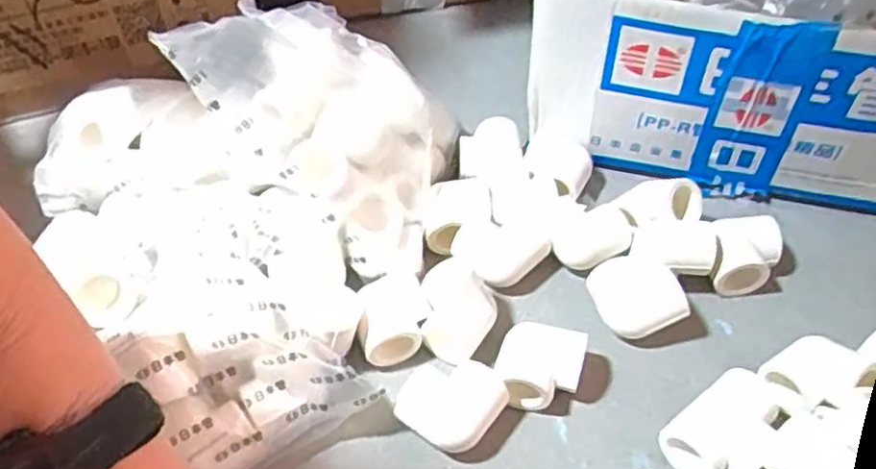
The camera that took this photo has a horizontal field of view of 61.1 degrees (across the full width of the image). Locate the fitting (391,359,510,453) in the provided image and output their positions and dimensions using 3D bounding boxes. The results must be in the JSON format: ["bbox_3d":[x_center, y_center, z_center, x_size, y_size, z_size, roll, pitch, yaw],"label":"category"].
[{"bbox_3d":[0.008,0.099,0.433,0.057,0.032,0.044,19,50,17],"label":"fitting"}]

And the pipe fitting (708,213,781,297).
[{"bbox_3d":[0.207,0.014,0.506,0.049,0.042,0.049,0,49,0],"label":"pipe fitting"}]

